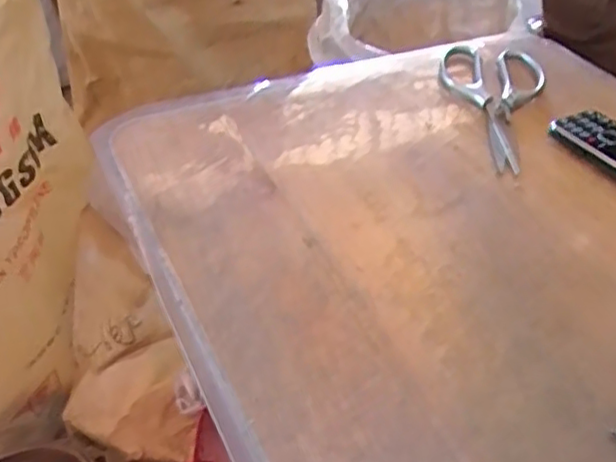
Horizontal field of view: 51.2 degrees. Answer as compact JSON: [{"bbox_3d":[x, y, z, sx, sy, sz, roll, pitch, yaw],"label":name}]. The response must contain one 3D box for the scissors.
[{"bbox_3d":[0.166,-0.117,0.575,0.093,0.010,0.200,8,41,6],"label":"scissors"}]

